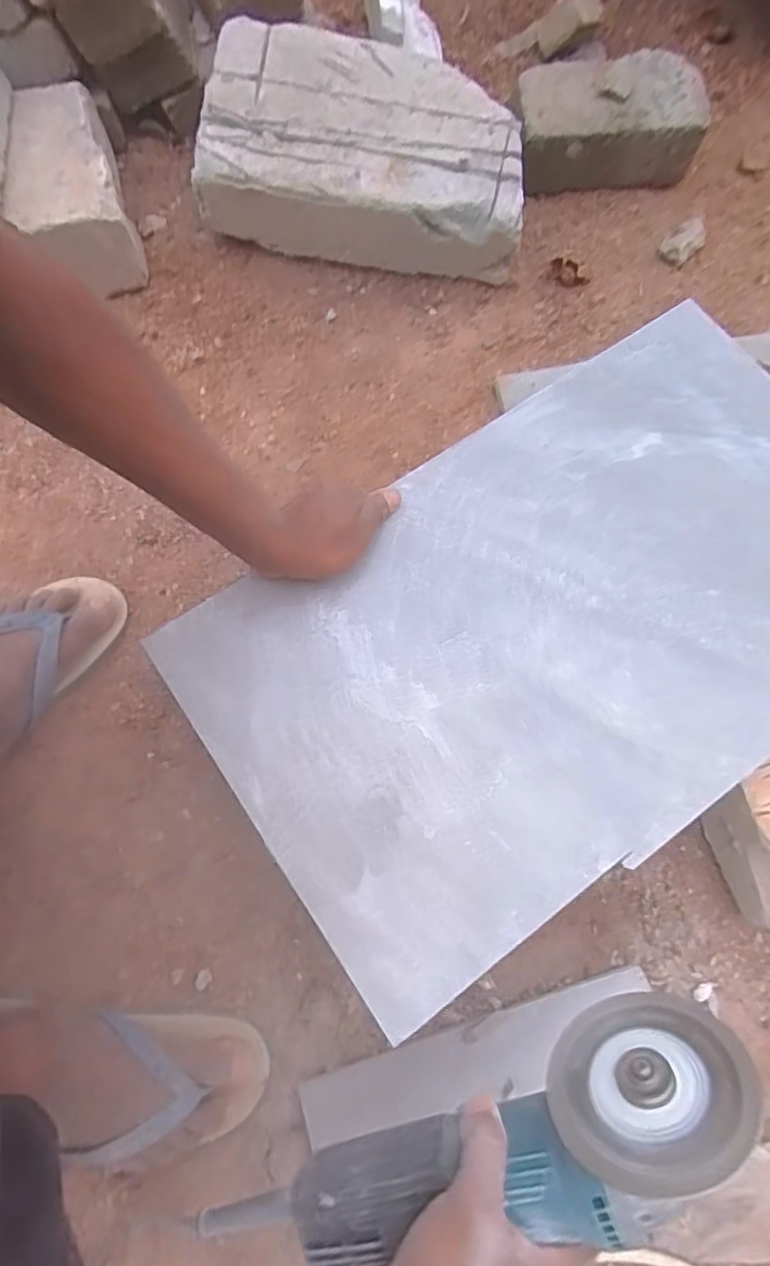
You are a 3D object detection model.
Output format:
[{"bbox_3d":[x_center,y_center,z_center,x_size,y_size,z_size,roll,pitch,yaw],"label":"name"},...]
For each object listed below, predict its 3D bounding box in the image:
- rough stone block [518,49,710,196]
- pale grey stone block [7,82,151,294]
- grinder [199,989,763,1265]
[{"bbox_3d":[0.259,-0.595,0.728,0.208,0.102,0.094,-5,71,0],"label":"rough stone block"},{"bbox_3d":[-0.346,-0.494,0.679,0.100,0.089,0.206,-18,77,-5],"label":"pale grey stone block"},{"bbox_3d":[0.048,0.309,0.340,0.324,0.087,0.085,-27,77,9],"label":"grinder"}]

